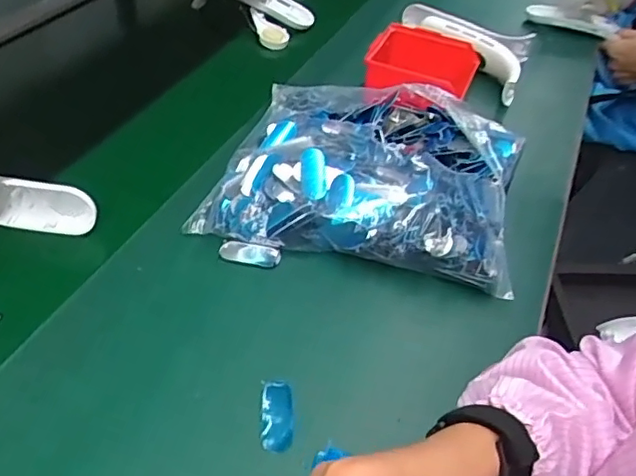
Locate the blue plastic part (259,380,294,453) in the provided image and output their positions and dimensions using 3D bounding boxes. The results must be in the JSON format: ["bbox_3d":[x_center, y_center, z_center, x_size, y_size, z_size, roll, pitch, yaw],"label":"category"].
[{"bbox_3d":[-0.033,0.138,0.461,0.026,0.006,0.058,0,46,-6],"label":"blue plastic part"}]

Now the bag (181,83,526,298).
[{"bbox_3d":[0.061,-0.084,0.639,0.314,0.089,0.271,13,46,7],"label":"bag"}]

